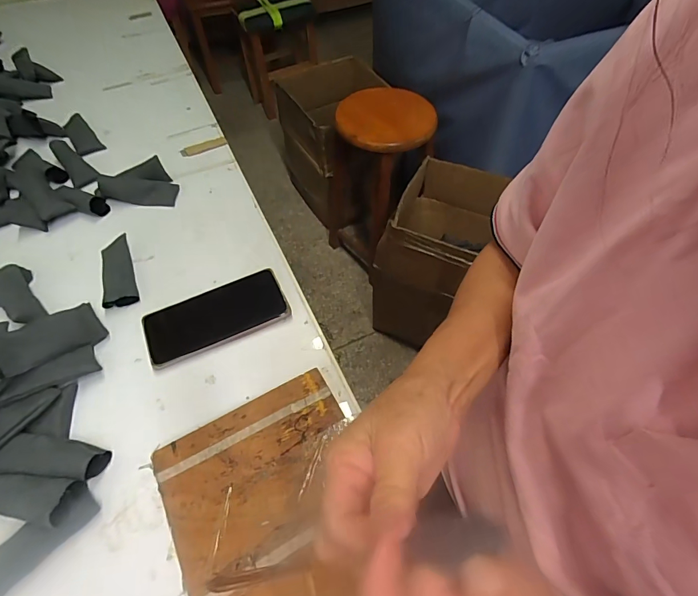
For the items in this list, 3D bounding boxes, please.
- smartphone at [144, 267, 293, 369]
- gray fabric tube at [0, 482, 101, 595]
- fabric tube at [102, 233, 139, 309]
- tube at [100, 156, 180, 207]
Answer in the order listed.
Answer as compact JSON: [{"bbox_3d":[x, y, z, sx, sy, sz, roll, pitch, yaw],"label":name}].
[{"bbox_3d":[-0.156,0.020,0.467,0.159,0.015,0.081,-23,57,-14],"label":"smartphone"},{"bbox_3d":[-0.267,0.209,0.332,0.027,0.027,0.107,37,64,24],"label":"gray fabric tube"},{"bbox_3d":[-0.292,-0.035,0.500,0.036,0.019,0.108,-19,57,-12],"label":"fabric tube"},{"bbox_3d":[-0.313,-0.175,0.597,0.103,0.034,0.067,0,55,2],"label":"tube"}]

